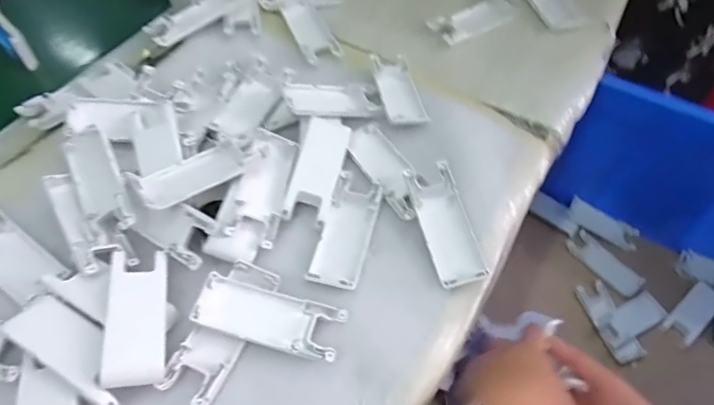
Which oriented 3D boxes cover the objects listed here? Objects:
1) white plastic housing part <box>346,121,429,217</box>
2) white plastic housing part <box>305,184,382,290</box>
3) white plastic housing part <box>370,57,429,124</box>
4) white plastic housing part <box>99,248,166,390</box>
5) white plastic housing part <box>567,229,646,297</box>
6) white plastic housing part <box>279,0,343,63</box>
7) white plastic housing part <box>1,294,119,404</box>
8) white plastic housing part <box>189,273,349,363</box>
[{"bbox_3d":[0.030,-0.030,0.451,0.039,0.014,0.101,-26,60,-19],"label":"white plastic housing part"},{"bbox_3d":[-0.011,0.025,0.410,0.041,0.008,0.094,13,55,7],"label":"white plastic housing part"},{"bbox_3d":[0.042,-0.114,0.502,0.038,0.007,0.101,-7,55,-8],"label":"white plastic housing part"},{"bbox_3d":[-0.157,0.081,0.357,0.039,0.013,0.097,2,54,-21],"label":"white plastic housing part"},{"bbox_3d":[0.359,0.088,0.726,0.042,0.013,0.109,-34,63,-24],"label":"white plastic housing part"},{"bbox_3d":[-0.052,-0.193,0.556,0.040,0.009,0.101,-20,58,-16],"label":"white plastic housing part"},{"bbox_3d":[-0.194,0.101,0.346,0.103,0.015,0.038,30,59,17],"label":"white plastic housing part"},{"bbox_3d":[-0.063,0.082,0.362,0.104,0.014,0.039,14,55,7],"label":"white plastic housing part"}]

